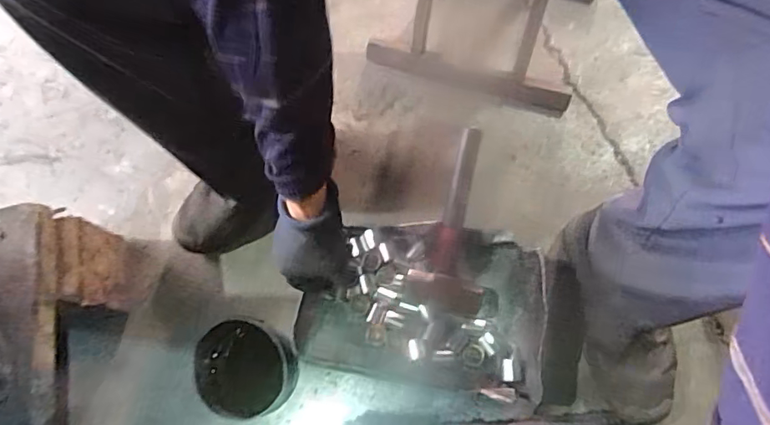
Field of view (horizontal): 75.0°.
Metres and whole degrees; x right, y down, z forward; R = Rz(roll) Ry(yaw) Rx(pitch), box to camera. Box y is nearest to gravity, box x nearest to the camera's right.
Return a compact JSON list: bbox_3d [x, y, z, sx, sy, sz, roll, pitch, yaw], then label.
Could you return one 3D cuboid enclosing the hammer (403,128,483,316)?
[{"bbox_3d":[0.096,0.008,0.703,0.098,0.040,0.259,9,70,5],"label":"hammer"}]

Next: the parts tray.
[{"bbox_3d":[0.081,0.124,0.663,0.370,0.071,0.205,8,70,5],"label":"parts tray"}]

